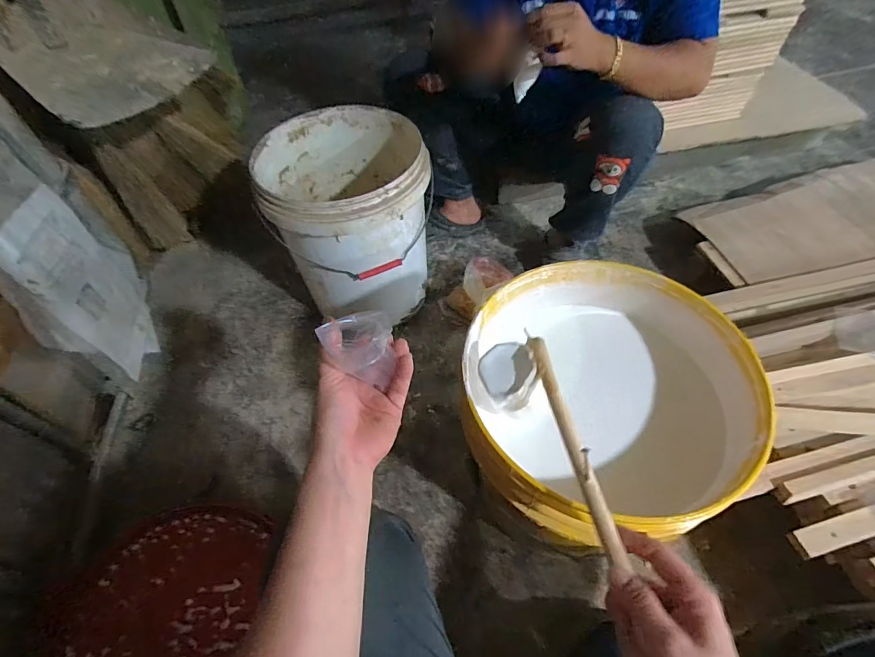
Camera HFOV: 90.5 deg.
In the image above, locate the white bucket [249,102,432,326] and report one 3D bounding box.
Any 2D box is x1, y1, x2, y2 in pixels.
[{"bbox_3d":[-0.167,-0.218,0.888,0.288,0.316,0.312,-2,53,2],"label":"white bucket"}]

